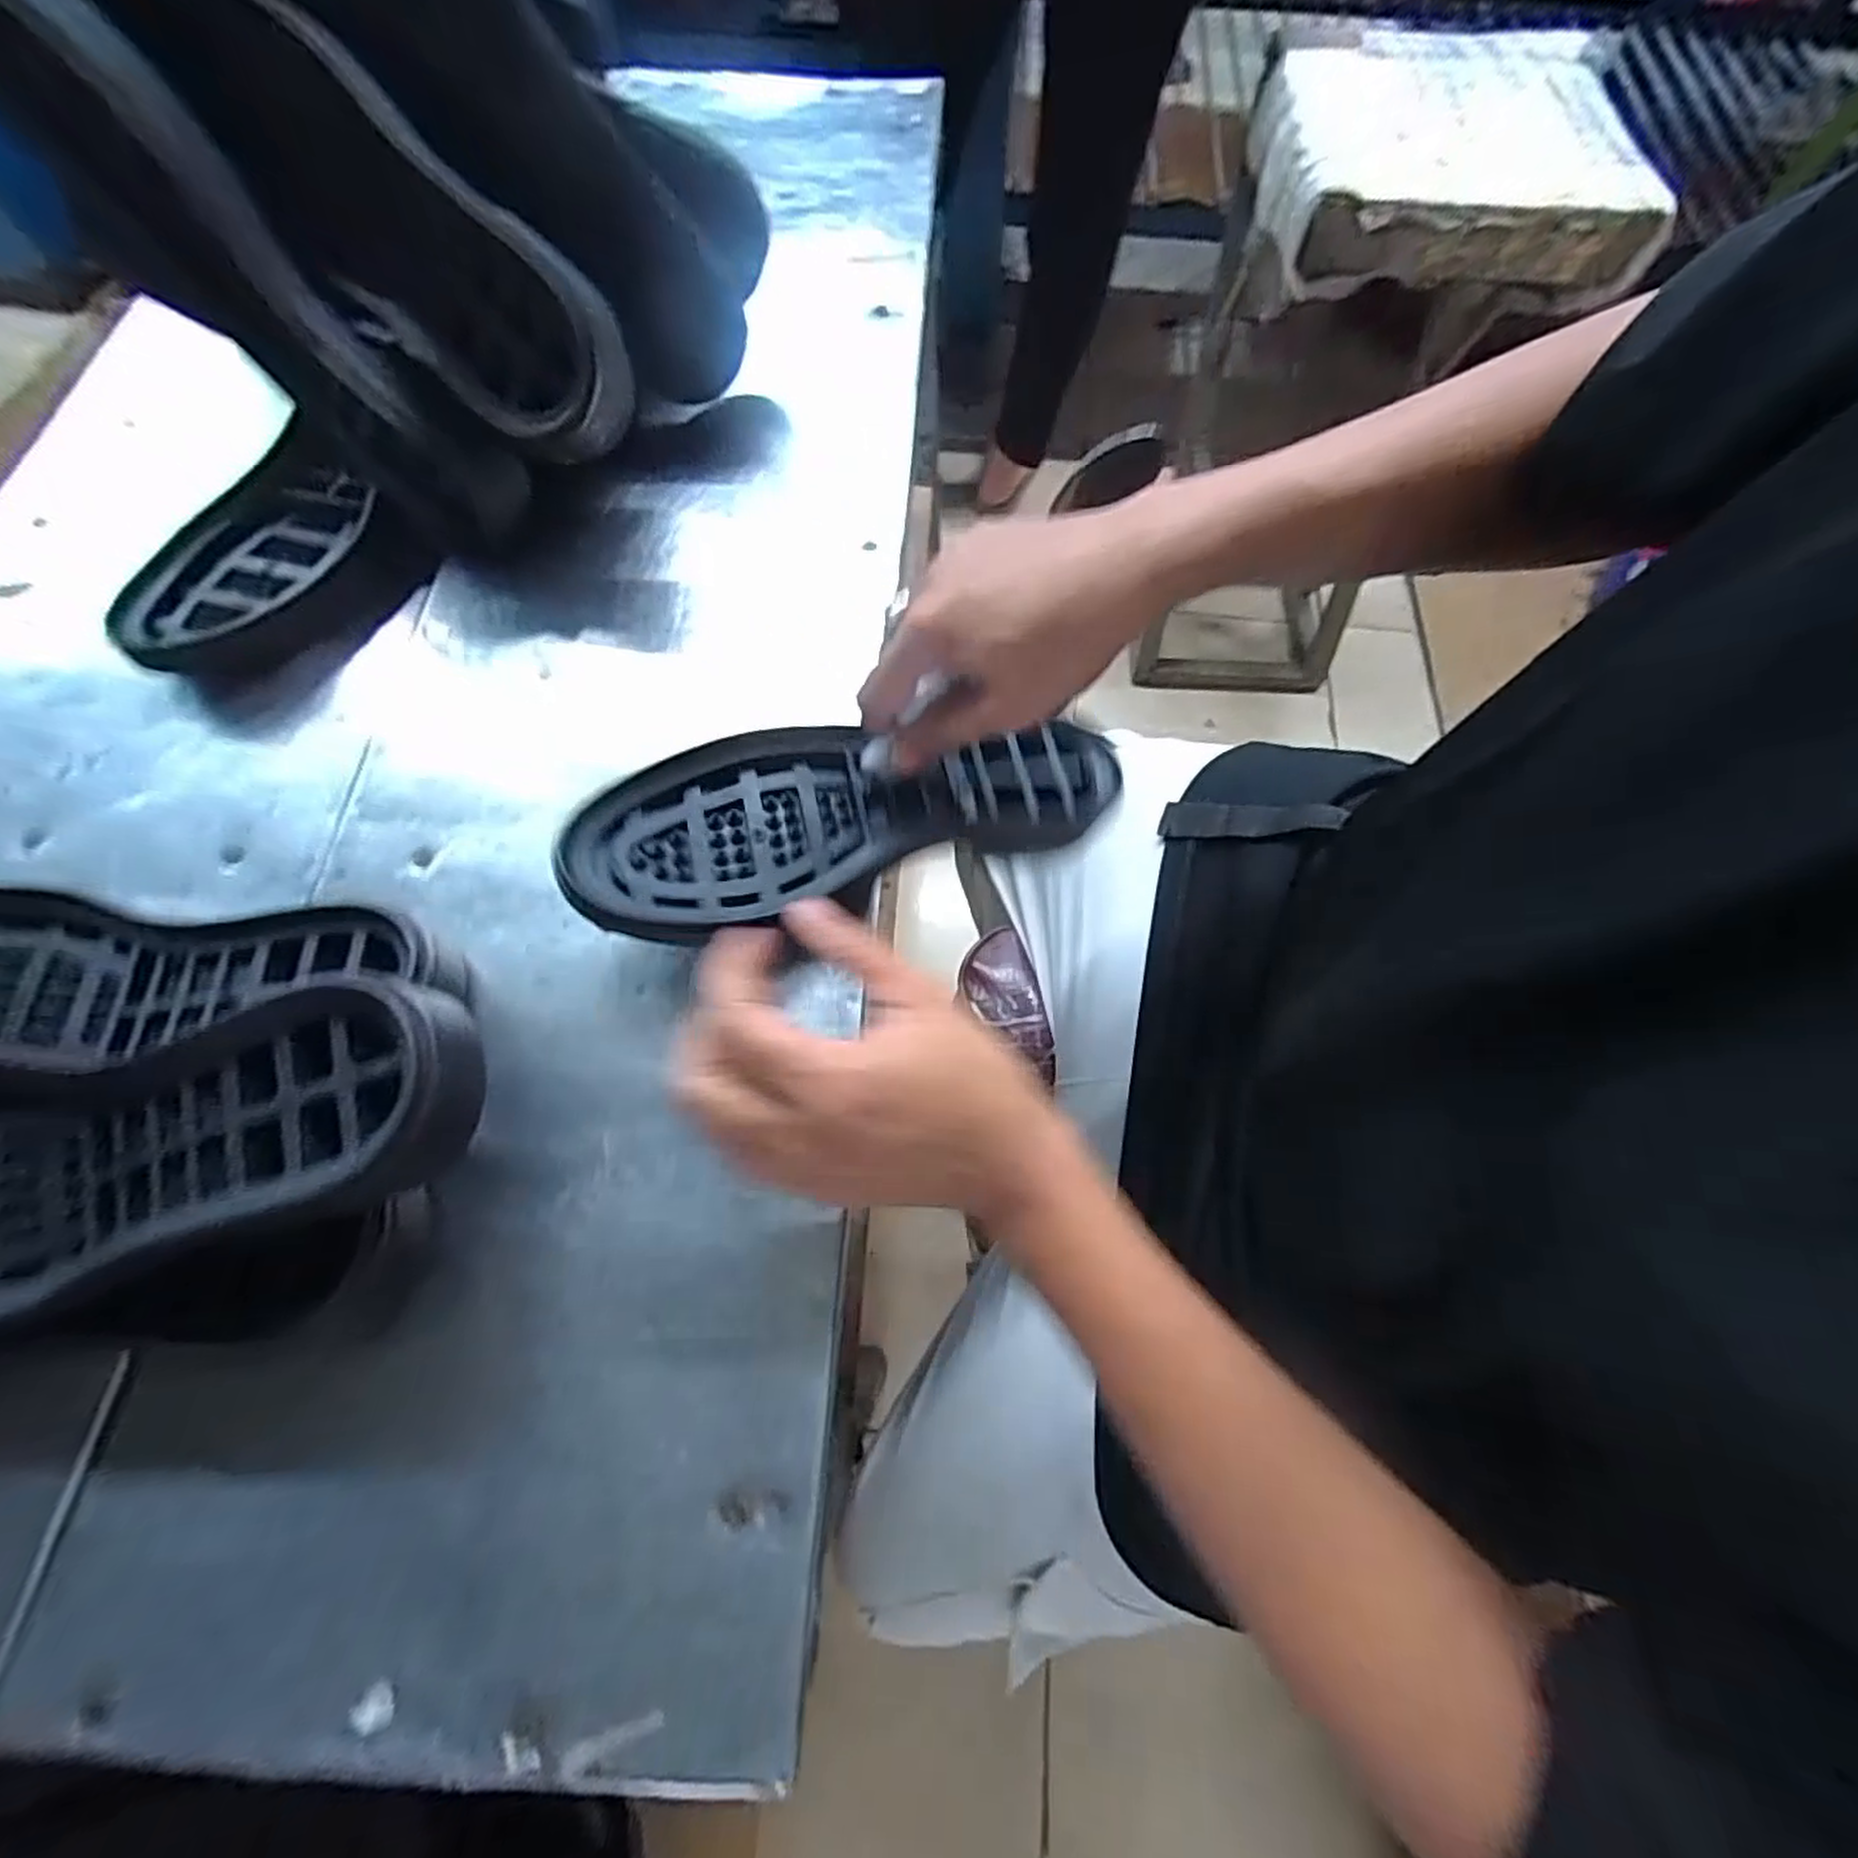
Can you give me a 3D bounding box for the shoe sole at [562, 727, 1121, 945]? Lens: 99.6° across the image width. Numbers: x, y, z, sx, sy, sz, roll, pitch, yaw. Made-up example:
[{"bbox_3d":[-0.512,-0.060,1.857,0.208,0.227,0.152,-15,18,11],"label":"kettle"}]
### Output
[{"bbox_3d":[-0.029,-0.052,0.348,0.240,0.025,0.084,-12,68,-16],"label":"shoe sole"}]

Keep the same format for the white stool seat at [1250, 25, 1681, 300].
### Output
[{"bbox_3d":[0.490,-0.748,0.758,0.327,0.089,0.289,-3,68,-2],"label":"white stool seat"}]

